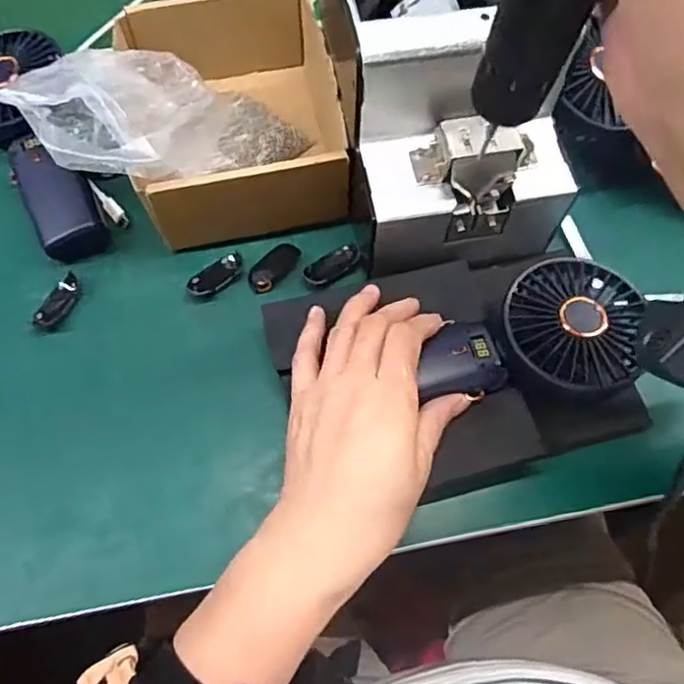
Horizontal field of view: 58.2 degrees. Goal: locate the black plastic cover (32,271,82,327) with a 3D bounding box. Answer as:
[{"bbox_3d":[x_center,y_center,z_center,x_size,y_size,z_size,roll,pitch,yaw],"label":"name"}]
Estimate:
[{"bbox_3d":[-0.190,-0.027,0.411,0.018,0.007,0.040,26,69,11],"label":"black plastic cover"}]

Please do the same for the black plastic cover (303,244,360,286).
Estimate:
[{"bbox_3d":[-0.007,-0.053,0.421,0.039,0.009,0.016,-35,71,-14],"label":"black plastic cover"}]

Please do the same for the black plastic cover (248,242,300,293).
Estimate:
[{"bbox_3d":[-0.047,-0.052,0.422,0.019,0.005,0.042,35,70,14],"label":"black plastic cover"}]

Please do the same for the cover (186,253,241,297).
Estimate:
[{"bbox_3d":[-0.086,-0.046,0.418,0.040,0.004,0.020,-35,71,-15],"label":"cover"}]

